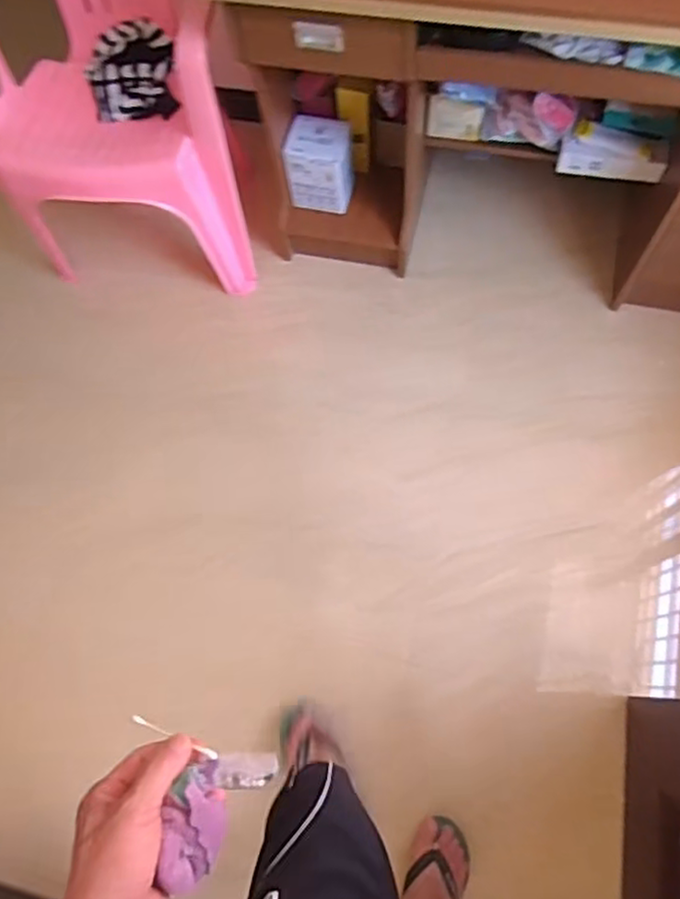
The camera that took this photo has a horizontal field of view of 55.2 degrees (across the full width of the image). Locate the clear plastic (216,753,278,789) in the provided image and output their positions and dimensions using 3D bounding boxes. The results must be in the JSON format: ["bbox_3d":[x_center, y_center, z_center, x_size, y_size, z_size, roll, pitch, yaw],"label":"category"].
[{"bbox_3d":[-0.069,0.242,0.491,0.044,0.035,0.011,-2,104,-3],"label":"clear plastic"}]

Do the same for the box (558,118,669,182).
[{"bbox_3d":[0.562,-0.608,1.338,0.205,0.104,0.047,20,45,11],"label":"box"}]

